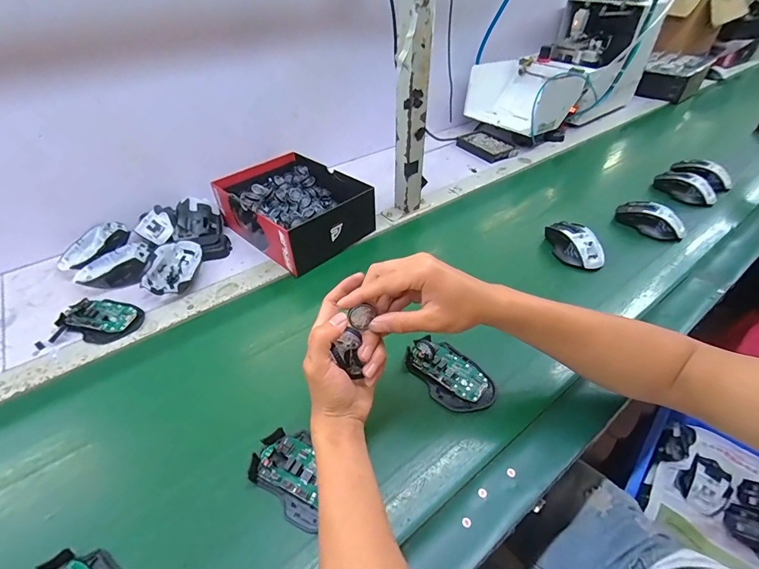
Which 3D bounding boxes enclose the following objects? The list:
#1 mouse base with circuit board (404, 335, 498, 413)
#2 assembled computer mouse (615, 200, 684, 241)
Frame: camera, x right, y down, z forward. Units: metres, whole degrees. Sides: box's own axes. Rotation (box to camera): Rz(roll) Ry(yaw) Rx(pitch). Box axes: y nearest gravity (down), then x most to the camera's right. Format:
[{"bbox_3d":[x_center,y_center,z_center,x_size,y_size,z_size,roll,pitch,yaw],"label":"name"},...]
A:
[{"bbox_3d":[0.087,0.106,0.463,0.113,0.022,0.071,30,51,29],"label":"mouse base with circuit board"},{"bbox_3d":[0.505,-0.123,0.696,0.117,0.035,0.061,29,50,27],"label":"assembled computer mouse"}]

